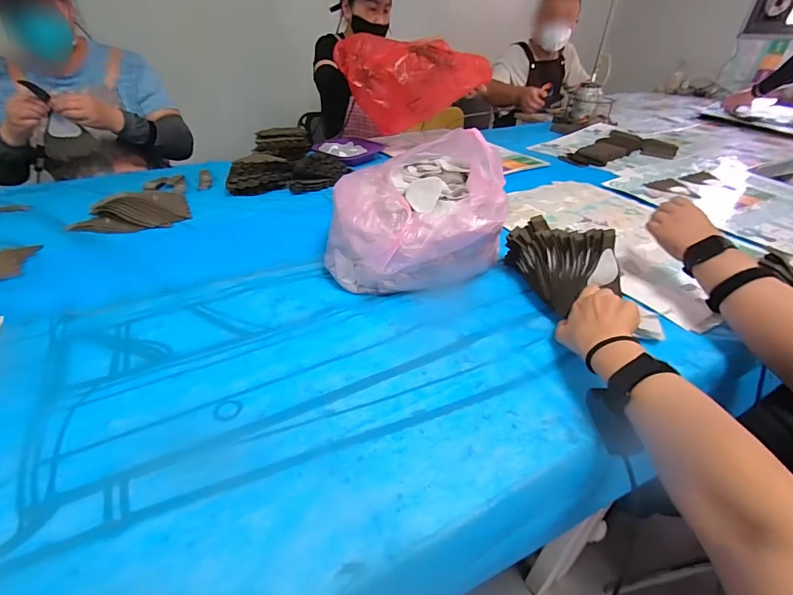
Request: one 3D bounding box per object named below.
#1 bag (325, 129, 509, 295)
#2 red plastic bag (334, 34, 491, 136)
[{"bbox_3d":[0.046,-0.137,0.661,0.267,0.178,0.300,15,38,19],"label":"bag"},{"bbox_3d":[0.048,-0.643,1.178,0.406,0.244,0.178,-9,37,-13],"label":"red plastic bag"}]

